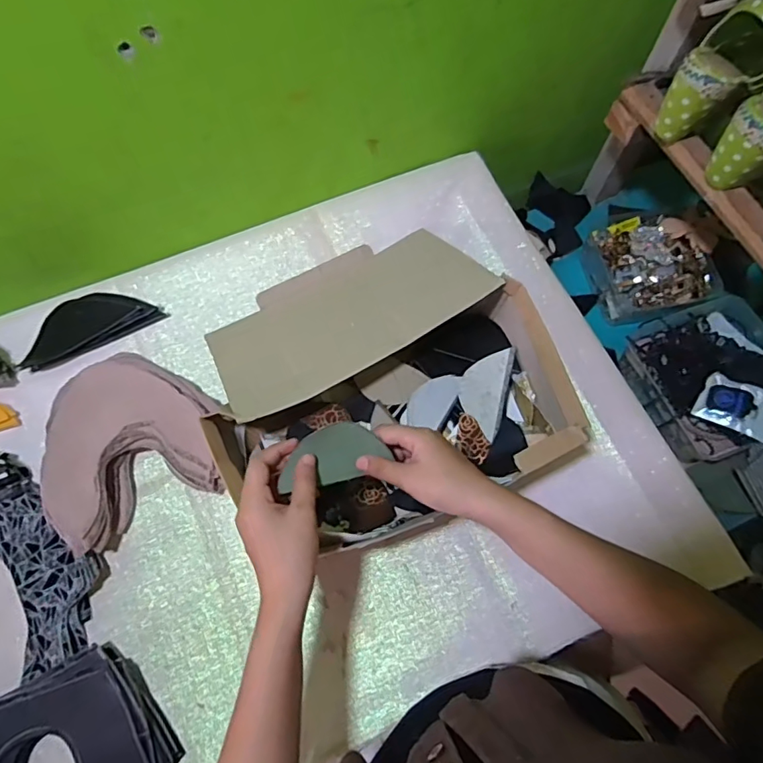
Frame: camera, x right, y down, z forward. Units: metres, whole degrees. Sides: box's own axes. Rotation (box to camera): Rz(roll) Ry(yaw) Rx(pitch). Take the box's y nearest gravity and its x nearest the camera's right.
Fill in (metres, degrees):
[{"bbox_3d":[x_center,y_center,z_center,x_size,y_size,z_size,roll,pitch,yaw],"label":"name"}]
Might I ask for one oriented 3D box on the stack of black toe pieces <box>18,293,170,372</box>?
[{"bbox_3d":[-0.354,-0.072,0.634,0.162,0.021,0.066,-26,71,-11],"label":"stack of black toe pieces"}]

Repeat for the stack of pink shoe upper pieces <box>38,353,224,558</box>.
[{"bbox_3d":[-0.277,0.060,0.572,0.187,0.047,0.198,-28,71,-12],"label":"stack of pink shoe upper pieces"}]

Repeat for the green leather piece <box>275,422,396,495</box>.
[{"bbox_3d":[-0.042,0.063,0.446,0.095,0.011,0.047,-14,91,-18],"label":"green leather piece"}]

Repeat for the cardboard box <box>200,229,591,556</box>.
[{"bbox_3d":[-0.012,-0.015,0.564,0.342,0.088,0.340,-24,70,-11],"label":"cardboard box"}]

